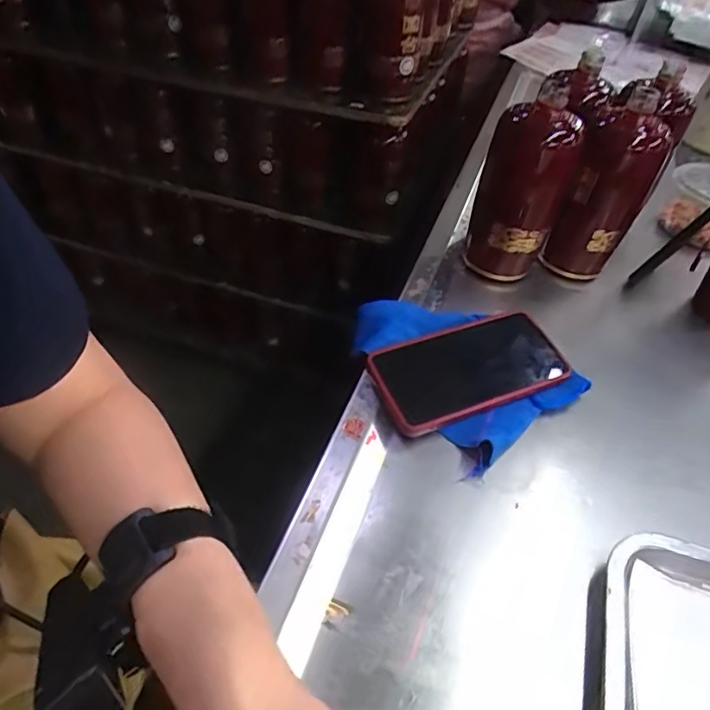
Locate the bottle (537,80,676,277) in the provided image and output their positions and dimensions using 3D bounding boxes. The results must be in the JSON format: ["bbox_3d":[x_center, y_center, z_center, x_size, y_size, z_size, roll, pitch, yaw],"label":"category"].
[{"bbox_3d":[0.261,-0.161,0.603,0.084,0.208,0.083,22,47,16],"label":"bottle"}]

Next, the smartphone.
[{"bbox_3d":[0.097,0.010,0.482,0.167,0.012,0.086,-19,58,-21],"label":"smartphone"}]

